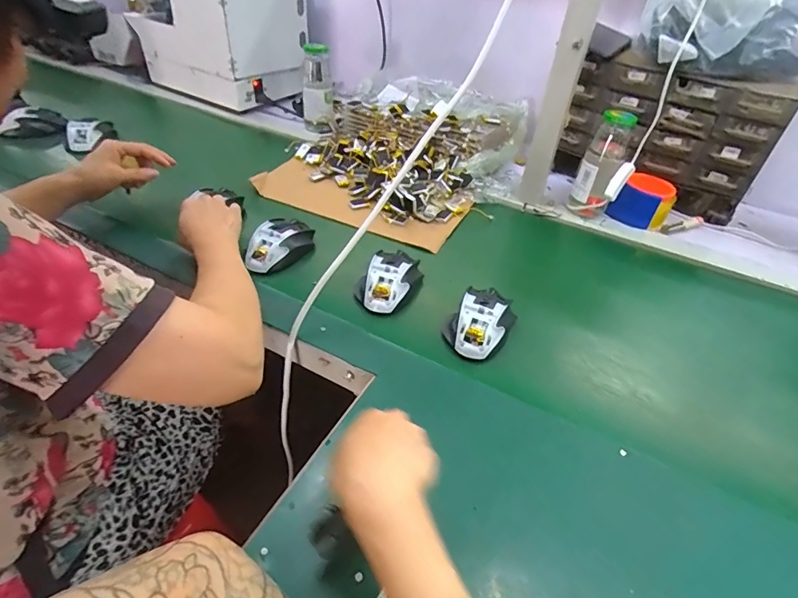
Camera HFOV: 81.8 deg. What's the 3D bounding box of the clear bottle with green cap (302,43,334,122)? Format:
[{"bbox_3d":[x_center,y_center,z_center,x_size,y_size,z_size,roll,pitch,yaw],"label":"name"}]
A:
[{"bbox_3d":[-0.167,-0.431,0.947,0.062,0.154,0.078,-5,42,-8],"label":"clear bottle with green cap"}]

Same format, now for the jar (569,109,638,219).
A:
[{"bbox_3d":[0.331,-0.218,0.751,0.059,0.162,0.058,19,44,18],"label":"jar"}]

